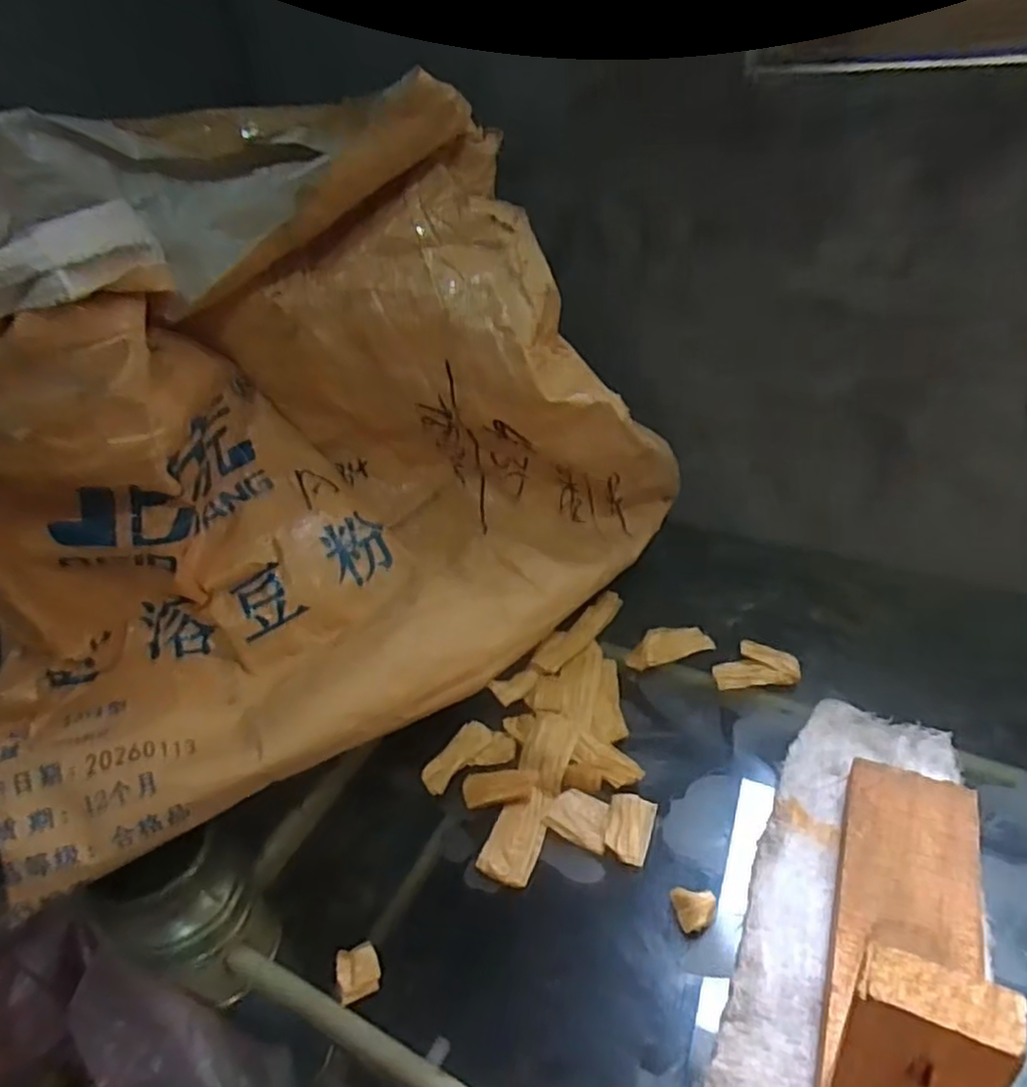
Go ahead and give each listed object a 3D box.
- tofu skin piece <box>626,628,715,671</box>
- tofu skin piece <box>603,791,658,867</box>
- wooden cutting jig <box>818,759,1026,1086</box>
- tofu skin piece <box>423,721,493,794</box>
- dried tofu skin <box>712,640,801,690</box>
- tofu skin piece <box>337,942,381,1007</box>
[{"bbox_3d":[0.108,0.071,0.495,0.063,0.011,0.025,-19,39,-15],"label":"tofu skin piece"},{"bbox_3d":[0.064,0.156,0.390,0.024,0.007,0.038,9,40,20],"label":"tofu skin piece"},{"bbox_3d":[0.153,0.171,0.259,0.062,0.118,0.273,11,36,22],"label":"wooden cutting jig"},{"bbox_3d":[-0.035,0.130,0.437,0.020,0.004,0.051,21,45,32],"label":"tofu skin piece"},{"bbox_3d":[0.162,0.082,0.475,0.054,0.009,0.036,-2,37,6],"label":"dried tofu skin"},{"bbox_3d":[-0.075,0.209,0.345,0.020,0.011,0.022,-19,39,-16],"label":"tofu skin piece"}]

